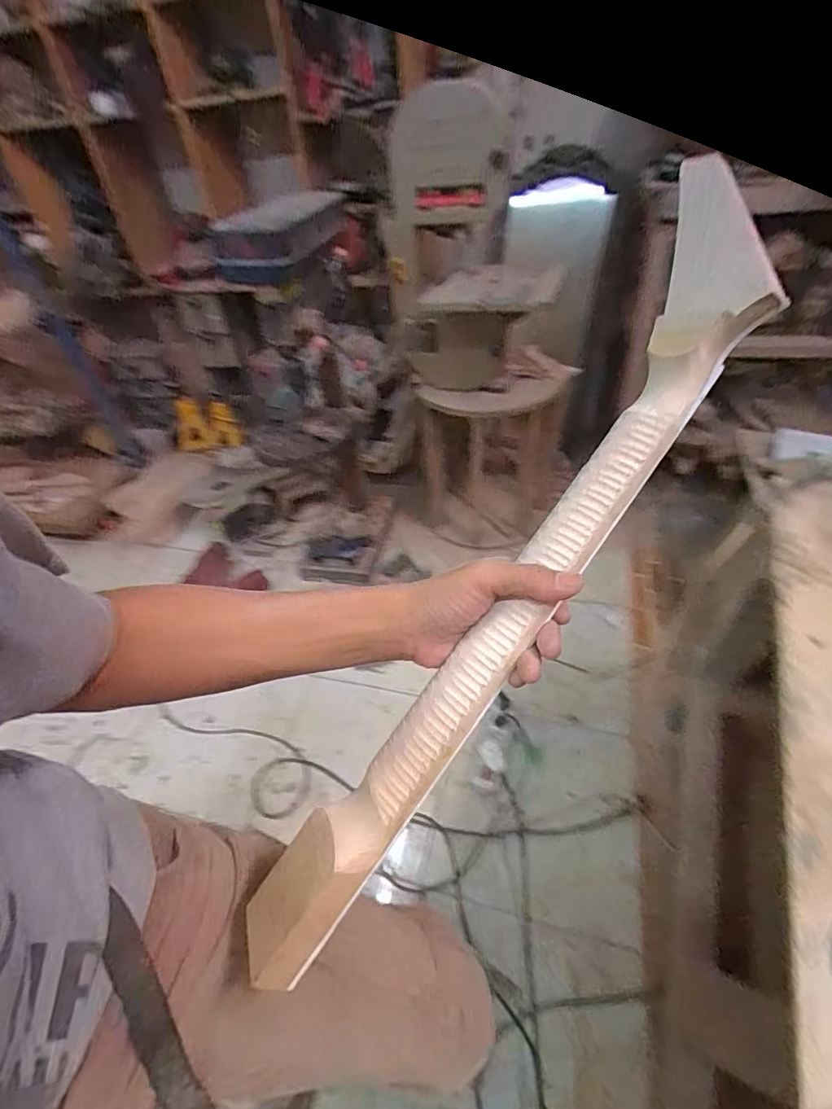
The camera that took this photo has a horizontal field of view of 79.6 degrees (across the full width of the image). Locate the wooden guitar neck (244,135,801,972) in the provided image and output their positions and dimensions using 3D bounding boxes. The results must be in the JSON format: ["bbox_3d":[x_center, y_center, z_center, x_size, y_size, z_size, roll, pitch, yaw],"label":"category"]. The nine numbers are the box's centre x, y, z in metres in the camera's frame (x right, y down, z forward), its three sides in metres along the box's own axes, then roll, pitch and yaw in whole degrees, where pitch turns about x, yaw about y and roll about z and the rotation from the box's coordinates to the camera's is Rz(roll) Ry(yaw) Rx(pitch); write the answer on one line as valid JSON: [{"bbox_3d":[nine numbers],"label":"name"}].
[{"bbox_3d":[0.066,0.012,0.338,0.086,0.031,0.620,33,92,31],"label":"wooden guitar neck"}]

